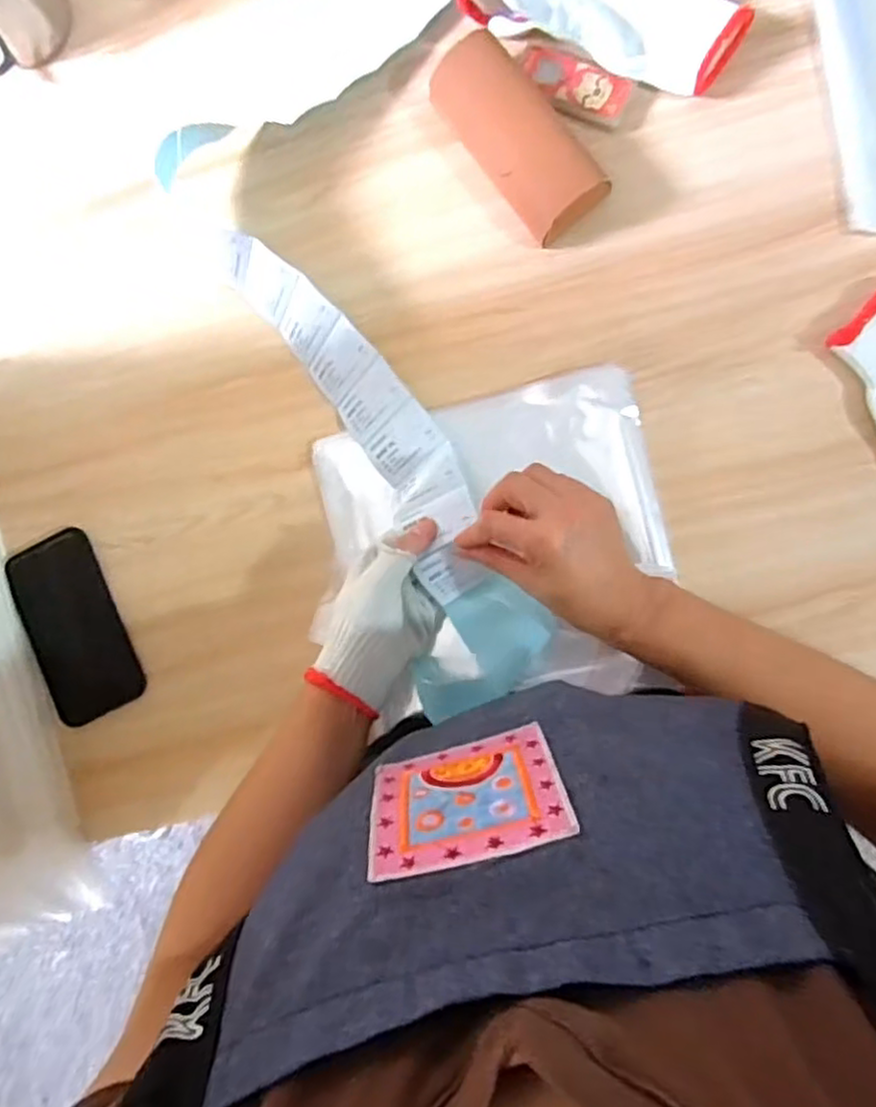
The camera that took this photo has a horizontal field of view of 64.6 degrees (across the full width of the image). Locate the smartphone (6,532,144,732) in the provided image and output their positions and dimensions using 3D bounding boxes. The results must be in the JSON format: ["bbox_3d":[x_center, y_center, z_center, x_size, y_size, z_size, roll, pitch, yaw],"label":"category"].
[{"bbox_3d":[-0.301,0.060,0.574,0.078,0.013,0.151,-26,85,5],"label":"smartphone"}]

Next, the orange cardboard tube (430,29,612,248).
[{"bbox_3d":[0.056,-0.310,0.522,0.059,0.044,0.155,-38,84,4],"label":"orange cardboard tube"}]

